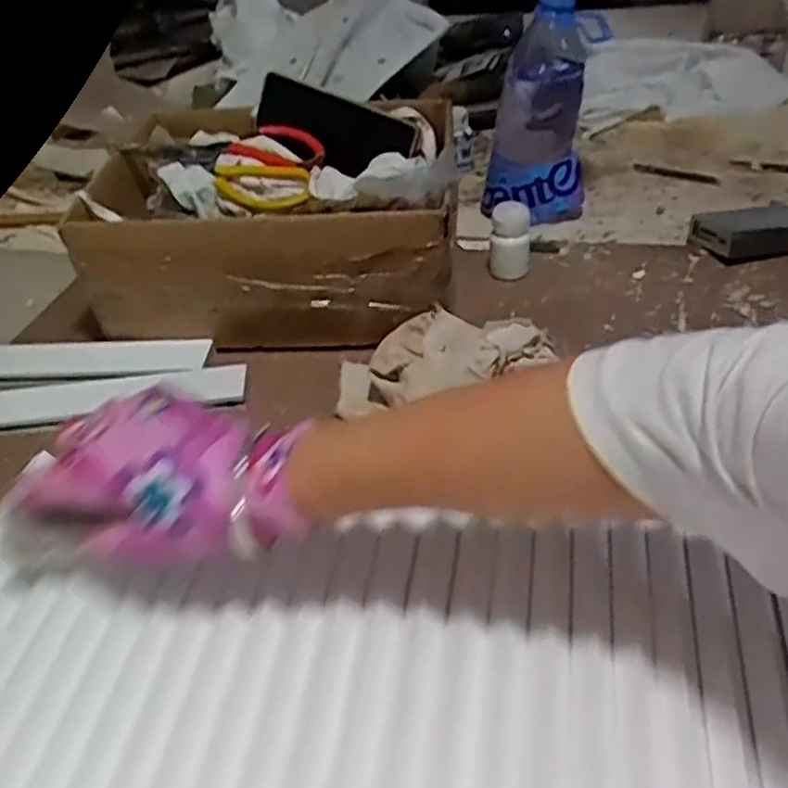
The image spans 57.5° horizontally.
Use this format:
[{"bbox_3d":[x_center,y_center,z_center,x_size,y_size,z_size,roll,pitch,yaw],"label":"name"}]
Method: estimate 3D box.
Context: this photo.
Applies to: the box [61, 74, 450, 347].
[{"bbox_3d":[-0.107,-0.177,0.675,0.316,0.131,0.262,0,43,6],"label":"box"}]

